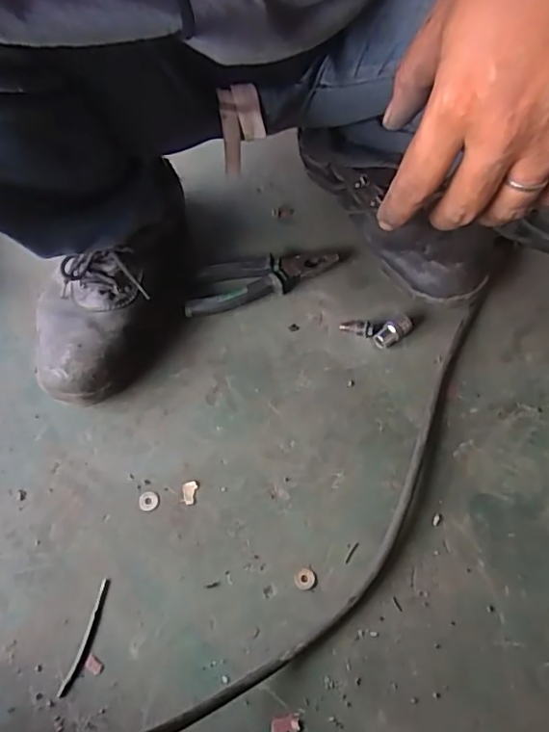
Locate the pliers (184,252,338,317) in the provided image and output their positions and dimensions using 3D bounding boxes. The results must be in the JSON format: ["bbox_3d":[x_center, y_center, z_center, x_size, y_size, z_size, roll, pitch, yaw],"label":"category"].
[{"bbox_3d":[-0.017,-0.098,0.634,0.168,0.021,0.061,-13,63,-4],"label":"pliers"}]

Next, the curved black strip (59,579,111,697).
[{"bbox_3d":[-0.158,0.228,0.481,0.011,0.004,0.091,14,64,10],"label":"curved black strip"}]

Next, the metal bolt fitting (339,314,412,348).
[{"bbox_3d":[0.107,-0.036,0.599,0.072,0.021,0.032,-1,63,2],"label":"metal bolt fitting"}]

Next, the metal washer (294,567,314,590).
[{"bbox_3d":[0.026,0.186,0.497,0.017,0.004,0.017,-1,63,2],"label":"metal washer"}]

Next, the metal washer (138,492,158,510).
[{"bbox_3d":[-0.118,0.126,0.534,0.017,0.004,0.017,-19,64,-7],"label":"metal washer"}]

